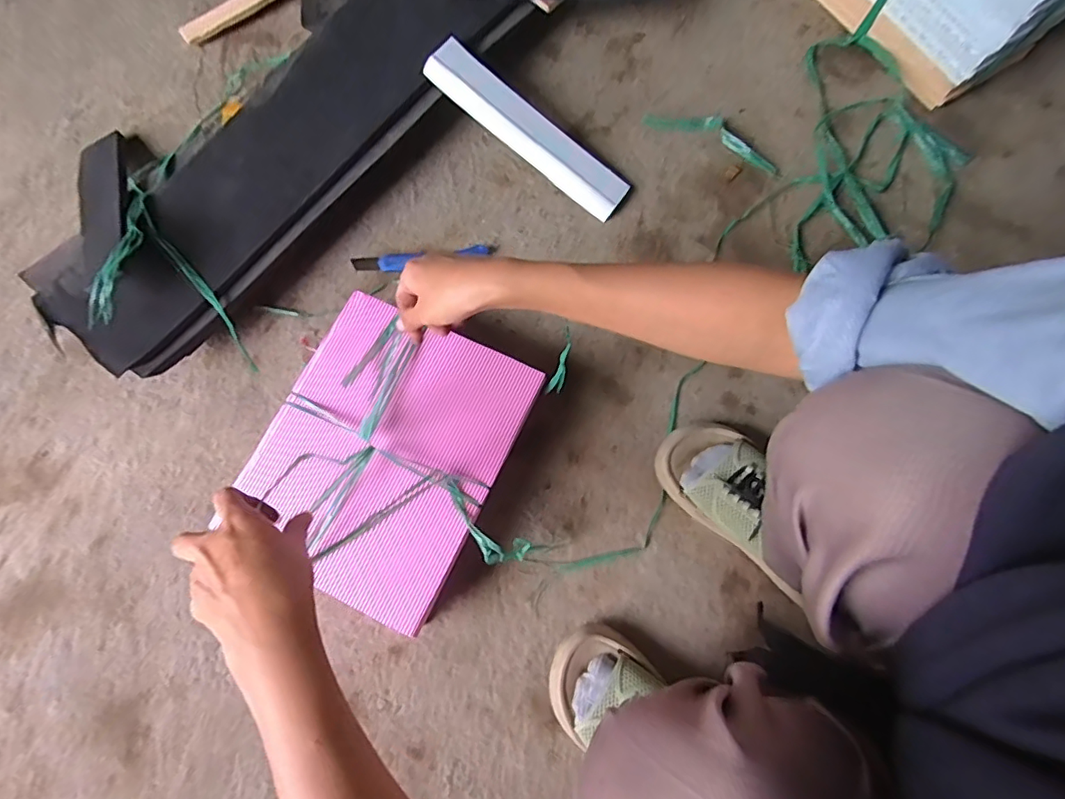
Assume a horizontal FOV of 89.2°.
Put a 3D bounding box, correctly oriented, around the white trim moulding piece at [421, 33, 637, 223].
[{"bbox_3d":[-0.007,-0.337,0.678,0.288,0.016,0.057,37,103,-6],"label":"white trim moulding piece"}]

